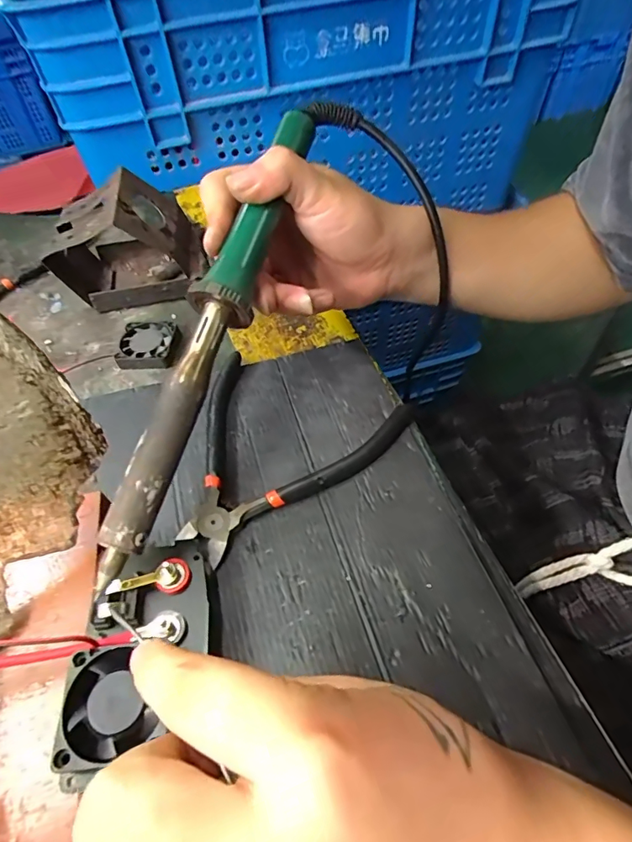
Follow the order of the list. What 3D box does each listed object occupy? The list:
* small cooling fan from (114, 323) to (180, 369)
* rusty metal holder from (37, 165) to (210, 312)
[{"bbox_3d":[-0.125,-0.058,0.354,0.043,0.009,0.040,-1,53,5],"label":"small cooling fan"},{"bbox_3d":[-0.148,-0.142,0.375,0.106,0.081,0.072,-5,53,1],"label":"rusty metal holder"}]

